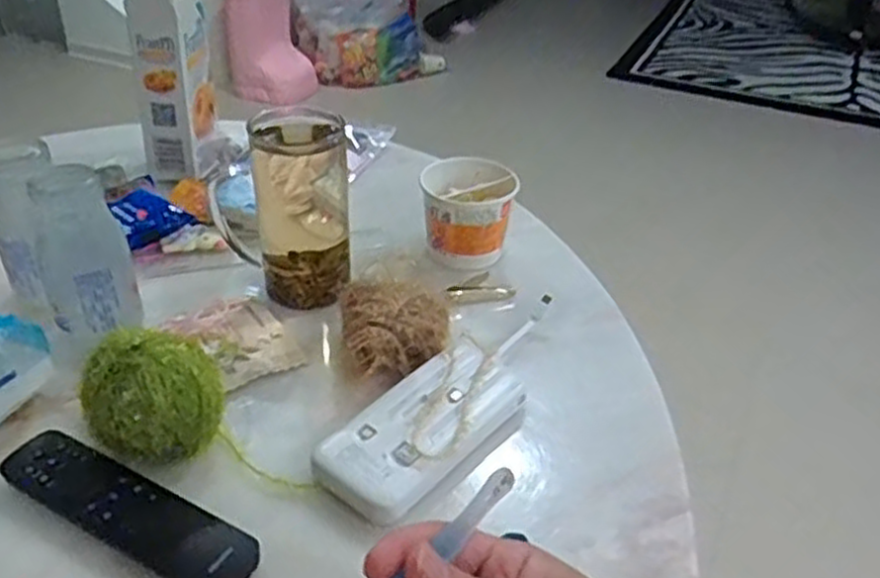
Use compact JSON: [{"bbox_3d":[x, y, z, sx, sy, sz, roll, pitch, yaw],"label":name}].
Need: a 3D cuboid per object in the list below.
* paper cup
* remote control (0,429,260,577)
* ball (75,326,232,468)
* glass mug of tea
[{"bbox_3d":[0.024,-0.064,0.660,0.079,0.071,0.077,4,35,0],"label":"paper cup"},{"bbox_3d":[-0.175,0.123,0.433,0.164,0.014,0.040,19,37,21],"label":"remote control"},{"bbox_3d":[-0.168,0.069,0.456,0.074,0.073,0.063,-14,38,-24],"label":"ball"},{"bbox_3d":[-0.119,-0.058,0.578,0.100,0.137,0.070,-5,35,-12],"label":"glass mug of tea"}]

